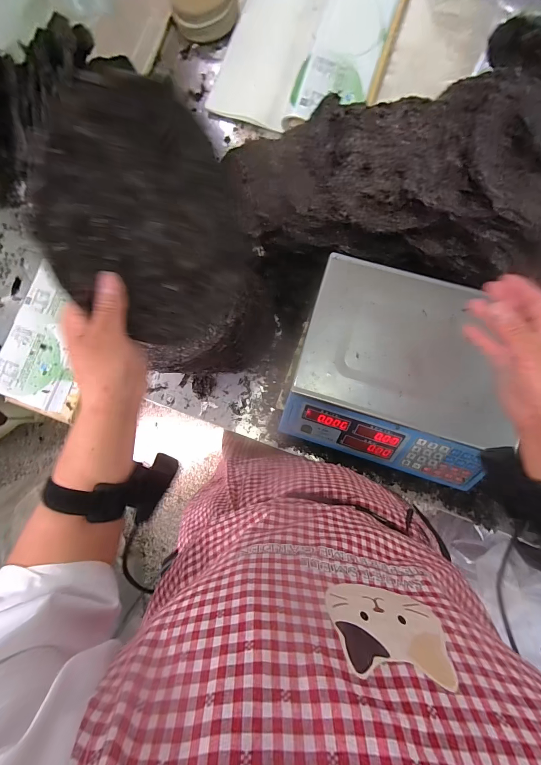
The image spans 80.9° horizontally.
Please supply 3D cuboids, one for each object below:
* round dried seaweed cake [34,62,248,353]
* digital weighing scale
[{"bbox_3d":[-0.093,-0.124,0.272,0.008,0.201,0.167,24,59,35],"label":"round dried seaweed cake"},{"bbox_3d":[0.210,-0.007,0.512,0.337,0.101,0.295,17,86,4],"label":"digital weighing scale"}]

